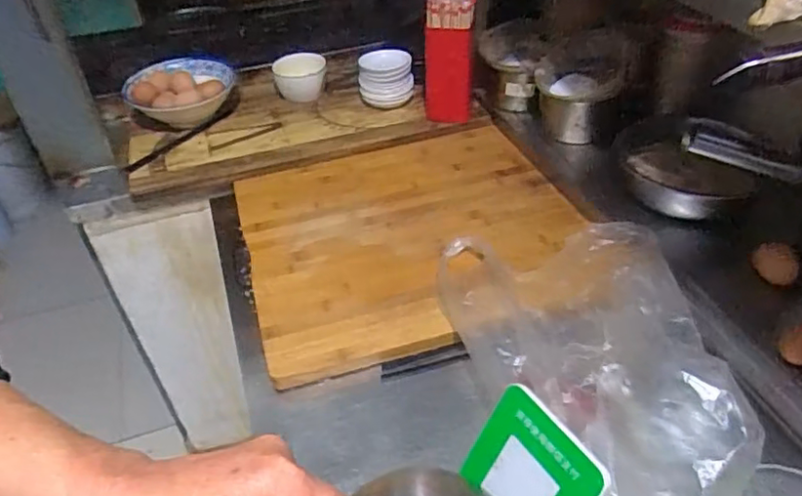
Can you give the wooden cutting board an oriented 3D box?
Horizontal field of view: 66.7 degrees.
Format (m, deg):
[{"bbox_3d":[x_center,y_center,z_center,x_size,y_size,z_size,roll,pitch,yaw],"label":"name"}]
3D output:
[{"bbox_3d":[0.017,-0.025,0.879,0.464,0.037,0.424,-14,42,-10],"label":"wooden cutting board"}]

